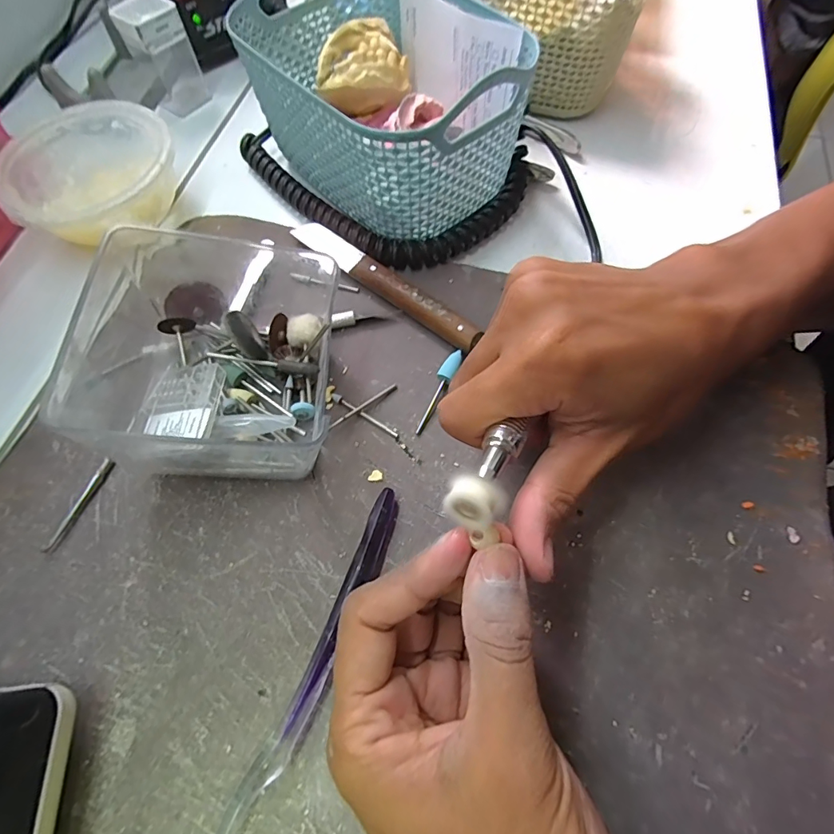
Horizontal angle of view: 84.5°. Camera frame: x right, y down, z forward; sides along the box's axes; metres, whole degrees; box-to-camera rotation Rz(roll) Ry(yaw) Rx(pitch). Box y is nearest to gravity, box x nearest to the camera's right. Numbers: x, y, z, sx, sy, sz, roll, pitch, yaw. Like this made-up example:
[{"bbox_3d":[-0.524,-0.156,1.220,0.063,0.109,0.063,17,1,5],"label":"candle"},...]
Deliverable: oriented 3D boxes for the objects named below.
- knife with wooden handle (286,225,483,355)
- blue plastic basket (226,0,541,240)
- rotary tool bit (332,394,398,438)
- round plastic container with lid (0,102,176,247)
[{"bbox_3d":[-0.017,-0.075,0.265,0.124,0.016,0.014,37,70,16],"label":"knife with wooden handle"},{"bbox_3d":[-0.021,-0.193,0.284,0.114,0.083,0.170,-36,69,-15],"label":"blue plastic basket"},{"bbox_3d":[-0.027,-0.002,0.238,0.041,0.004,0.004,30,68,14],"label":"rotary tool bit"},{"bbox_3d":[-0.198,-0.144,0.288,0.101,0.038,0.100,0,64,0],"label":"round plastic container with lid"}]

